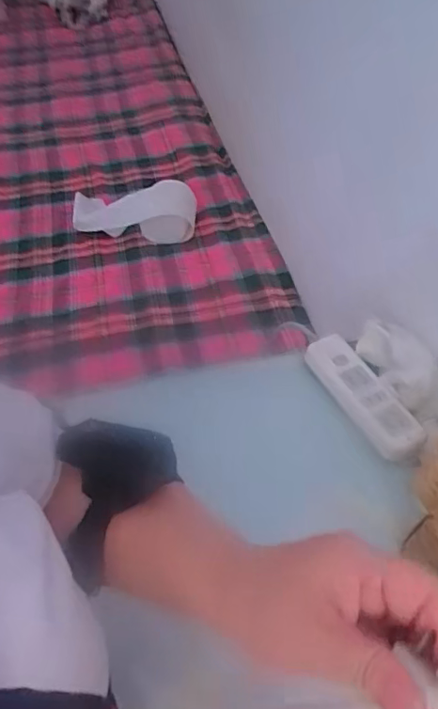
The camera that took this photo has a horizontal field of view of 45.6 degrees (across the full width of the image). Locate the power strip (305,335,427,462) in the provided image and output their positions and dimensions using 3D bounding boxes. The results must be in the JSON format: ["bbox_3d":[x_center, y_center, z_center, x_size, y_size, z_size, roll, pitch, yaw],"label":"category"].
[{"bbox_3d":[0.176,0.048,0.629,0.060,0.034,0.173,-24,57,-21],"label":"power strip"}]

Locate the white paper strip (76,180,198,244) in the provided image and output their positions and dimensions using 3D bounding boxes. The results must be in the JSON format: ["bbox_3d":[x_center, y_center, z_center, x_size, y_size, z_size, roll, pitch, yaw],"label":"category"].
[{"bbox_3d":[-0.194,-0.326,1.170,0.292,0.085,0.132,8,51,3],"label":"white paper strip"}]

